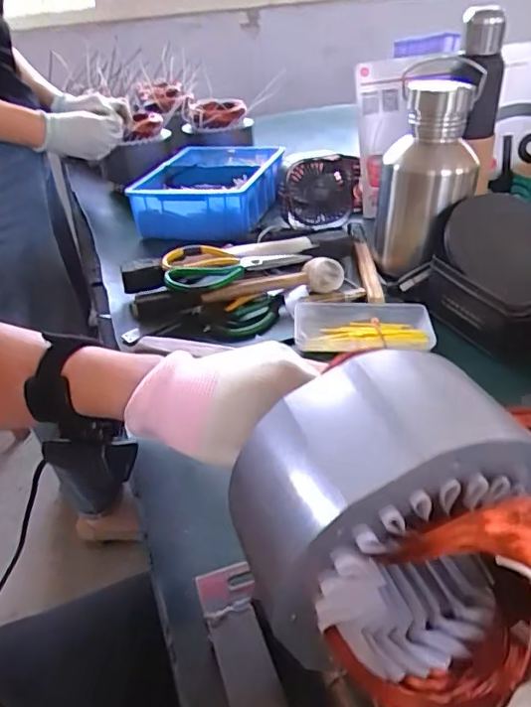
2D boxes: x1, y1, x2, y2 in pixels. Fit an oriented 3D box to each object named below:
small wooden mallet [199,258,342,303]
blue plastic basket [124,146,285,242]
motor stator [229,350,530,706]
[{"bbox_3d":[0.008,-0.093,0.713,0.177,0.045,0.060,-8,34,-4],"label":"small wooden mallet"},{"bbox_3d":[-0.092,-0.299,1.012,0.210,0.086,0.301,3,35,13],"label":"blue plastic basket"},{"bbox_3d":[0.076,0.079,0.268,0.124,0.146,0.101,-28,37,14],"label":"motor stator"}]

